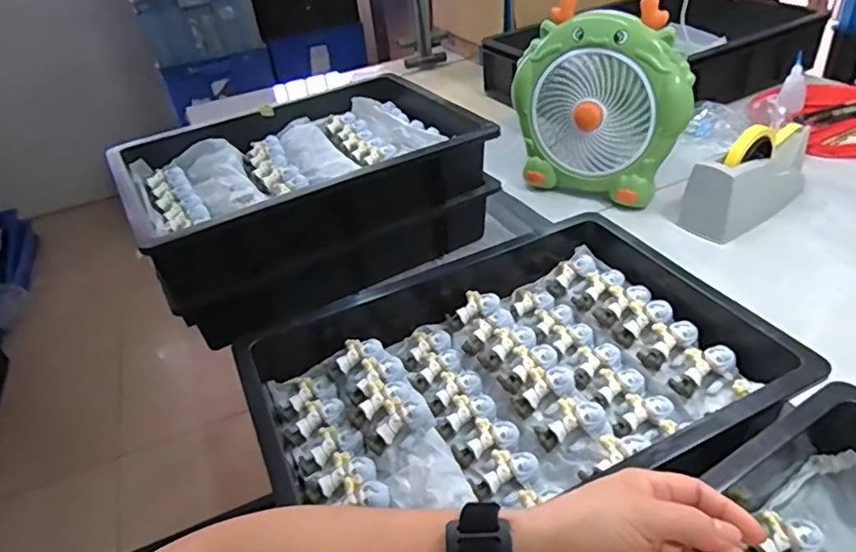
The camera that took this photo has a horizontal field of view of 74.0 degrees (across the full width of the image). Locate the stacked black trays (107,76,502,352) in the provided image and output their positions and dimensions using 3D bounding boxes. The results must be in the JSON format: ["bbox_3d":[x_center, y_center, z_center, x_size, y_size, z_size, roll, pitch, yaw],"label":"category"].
[{"bbox_3d":[-0.194,-0.157,0.852,0.461,0.149,0.451,-21,38,-18],"label":"stacked black trays"}]

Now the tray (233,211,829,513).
[{"bbox_3d":[0.075,0.094,0.566,0.459,0.095,0.373,-23,39,-20],"label":"tray"}]

